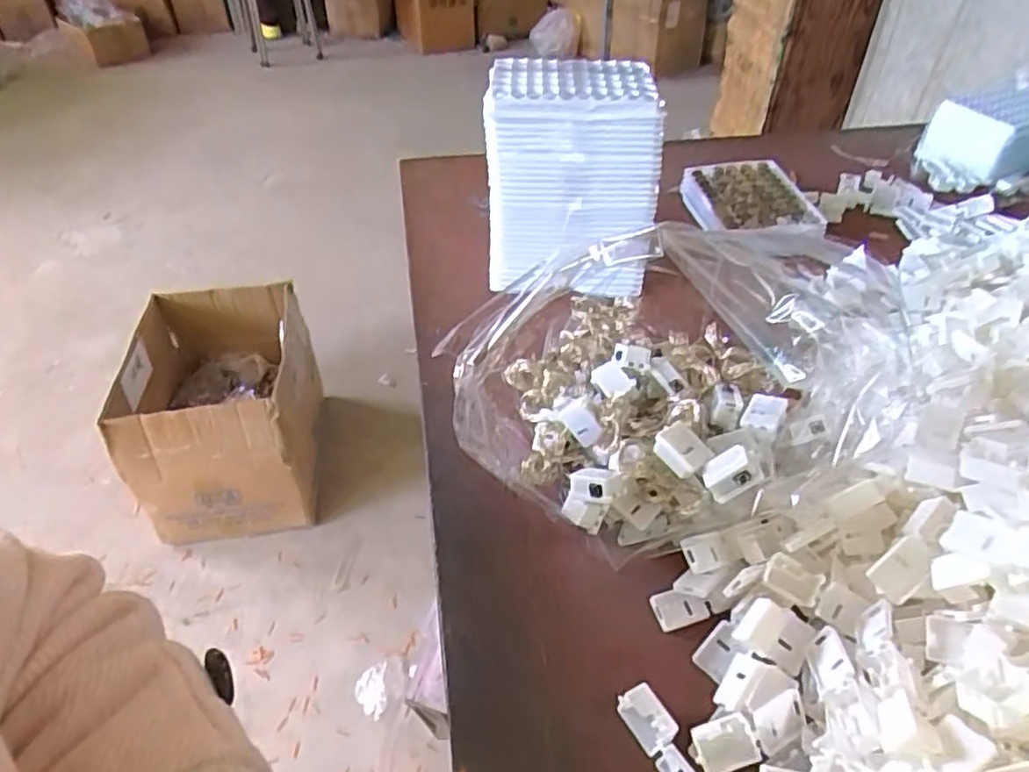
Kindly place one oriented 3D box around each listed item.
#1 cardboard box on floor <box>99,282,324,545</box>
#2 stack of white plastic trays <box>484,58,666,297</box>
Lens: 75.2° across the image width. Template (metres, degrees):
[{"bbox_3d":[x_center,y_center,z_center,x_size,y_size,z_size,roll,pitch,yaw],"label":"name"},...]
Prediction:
[{"bbox_3d":[-0.539,0.054,1.263,0.319,0.313,0.379,-7,43,-7],"label":"cardboard box on floor"},{"bbox_3d":[0.047,-0.167,0.545,0.129,0.162,0.077,3,42,4],"label":"stack of white plastic trays"}]

